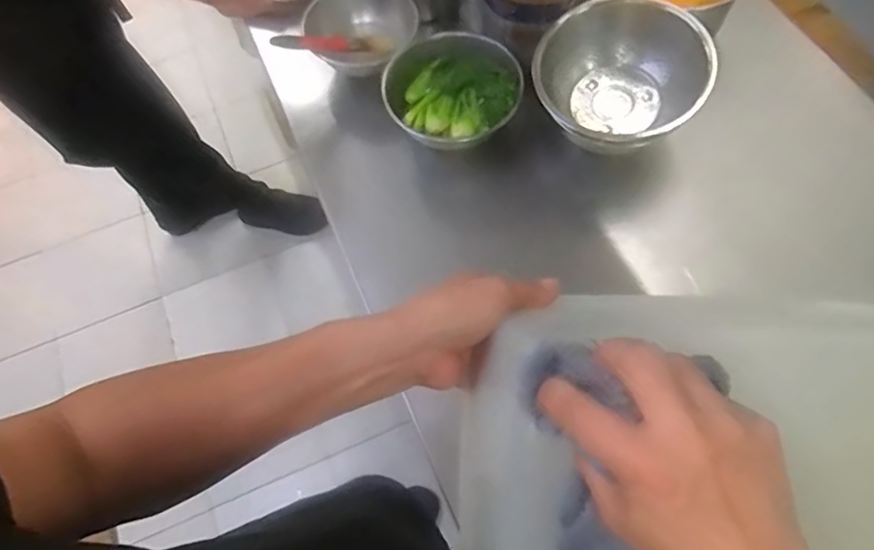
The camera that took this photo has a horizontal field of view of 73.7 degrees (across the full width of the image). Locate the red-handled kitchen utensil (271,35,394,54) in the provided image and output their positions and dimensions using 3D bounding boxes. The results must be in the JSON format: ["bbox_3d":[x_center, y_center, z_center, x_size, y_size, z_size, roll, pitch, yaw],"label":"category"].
[{"bbox_3d":[-0.137,-0.313,0.785,0.030,0.018,0.203,43,38,20],"label":"red-handled kitchen utensil"}]

